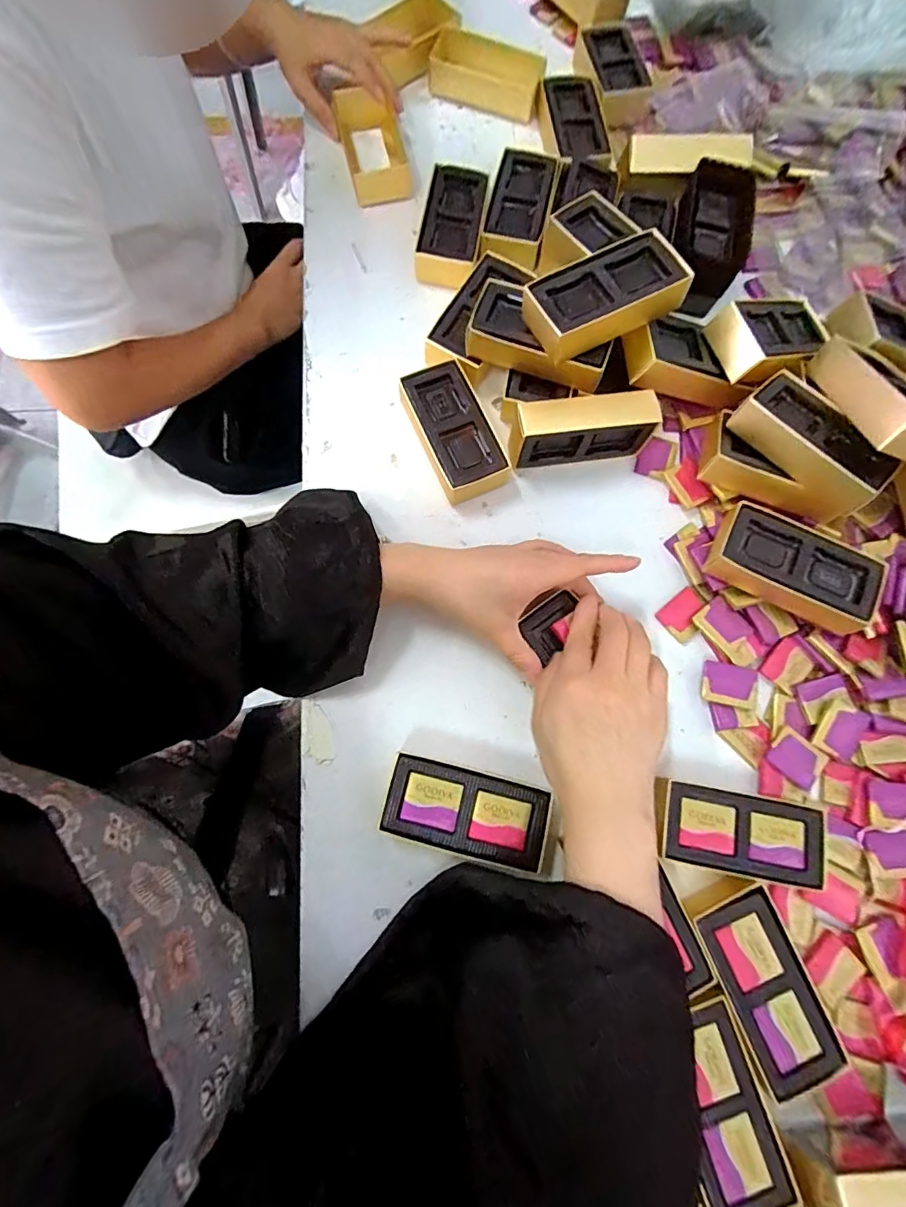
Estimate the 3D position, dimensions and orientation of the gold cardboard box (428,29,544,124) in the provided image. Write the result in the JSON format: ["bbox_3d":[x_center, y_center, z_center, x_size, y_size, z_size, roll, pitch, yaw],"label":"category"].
[{"bbox_3d":[0.036,-0.554,0.523,0.112,0.030,0.054,22,77,3],"label":"gold cardboard box"}]

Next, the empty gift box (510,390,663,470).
[{"bbox_3d":[0.107,-0.145,0.423,0.113,0.065,0.032,-9,77,-4],"label":"empty gift box"}]

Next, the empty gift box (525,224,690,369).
[{"bbox_3d":[0.115,-0.234,0.386,0.114,0.033,0.057,-26,79,-8],"label":"empty gift box"}]

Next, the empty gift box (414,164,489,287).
[{"bbox_3d":[0.000,-0.352,0.475,0.054,0.031,0.122,10,76,0],"label":"empty gift box"}]

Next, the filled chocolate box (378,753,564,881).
[{"bbox_3d":[0.016,0.149,0.358,0.124,0.031,0.054,14,76,1],"label":"filled chocolate box"}]

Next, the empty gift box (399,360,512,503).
[{"bbox_3d":[0.001,-0.146,0.428,0.061,0.028,0.113,-20,78,-7],"label":"empty gift box"}]

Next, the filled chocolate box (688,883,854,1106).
[{"bbox_3d":[0.204,0.249,0.337,0.054,0.030,0.123,-22,78,-7],"label":"filled chocolate box"}]

